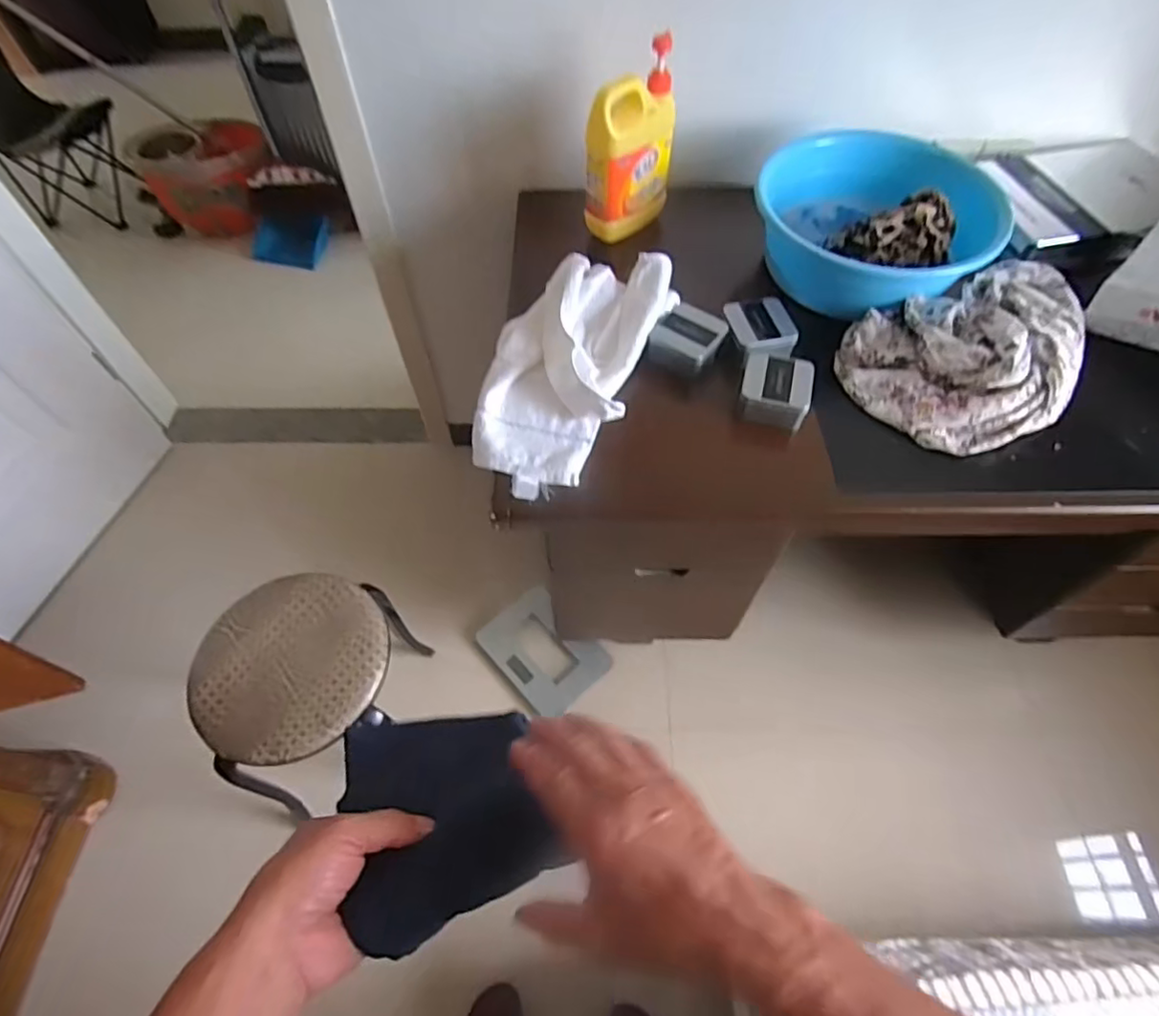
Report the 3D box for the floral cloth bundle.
[{"bbox_3d":[0.551,-0.213,0.826,0.365,0.085,0.239,-21,59,-13],"label":"floral cloth bundle"}]

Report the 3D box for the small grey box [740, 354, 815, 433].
[{"bbox_3d":[0.257,-0.153,0.814,0.090,0.046,0.096,13,58,9],"label":"small grey box"}]

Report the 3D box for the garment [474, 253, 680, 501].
[{"bbox_3d":[-0.028,-0.198,0.832,0.220,0.073,0.388,19,59,12],"label":"garment"}]

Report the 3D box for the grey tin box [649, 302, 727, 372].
[{"bbox_3d":[0.153,-0.237,0.864,0.088,0.041,0.093,28,61,17],"label":"grey tin box"}]

